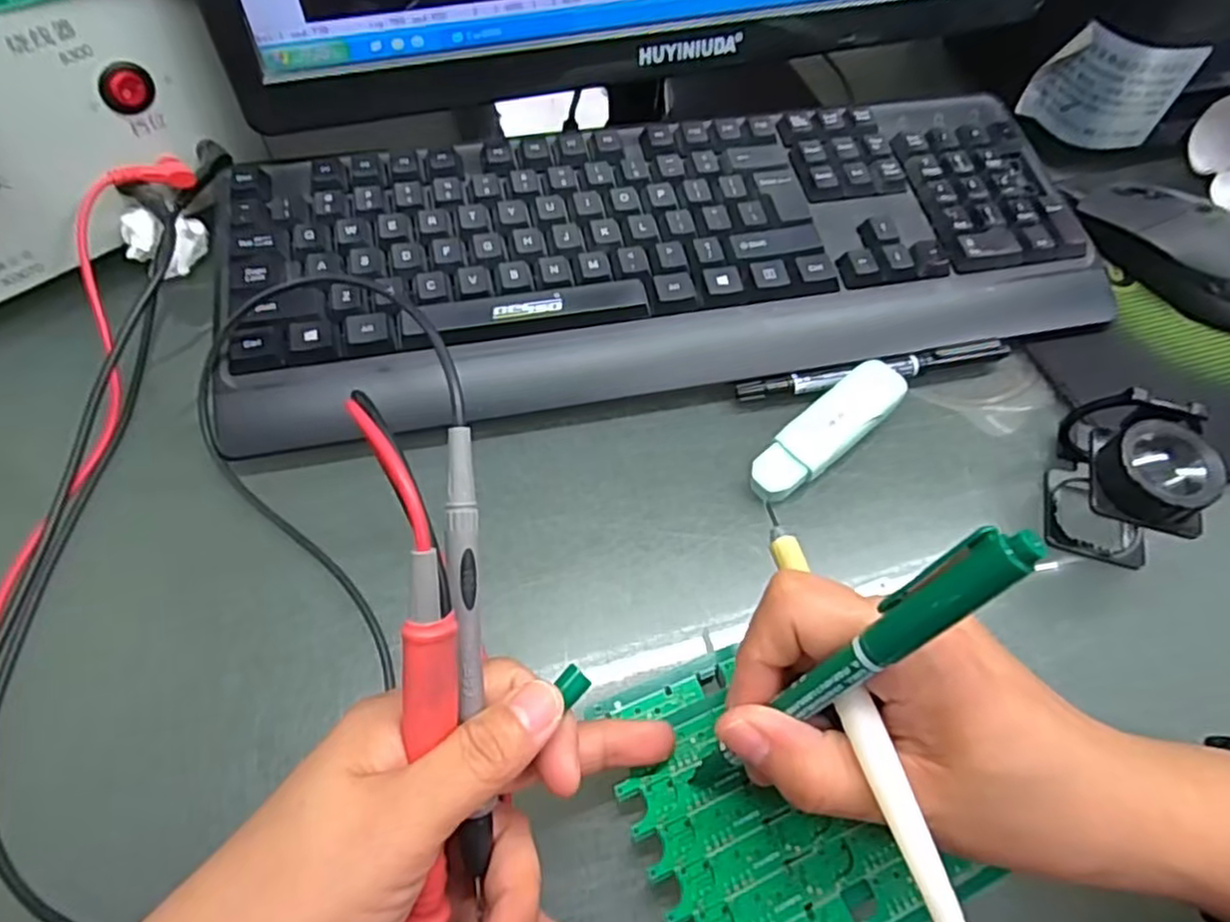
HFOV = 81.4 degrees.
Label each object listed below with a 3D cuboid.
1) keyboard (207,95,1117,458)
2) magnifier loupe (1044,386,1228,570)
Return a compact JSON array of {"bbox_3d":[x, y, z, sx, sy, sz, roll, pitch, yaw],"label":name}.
[{"bbox_3d":[0.031,-0.105,0.369,0.438,0.050,0.160,-11,59,-9],"label":"keyboard"},{"bbox_3d":[0.213,0.008,0.298,0.050,0.058,0.057,13,59,4],"label":"magnifier loupe"}]

